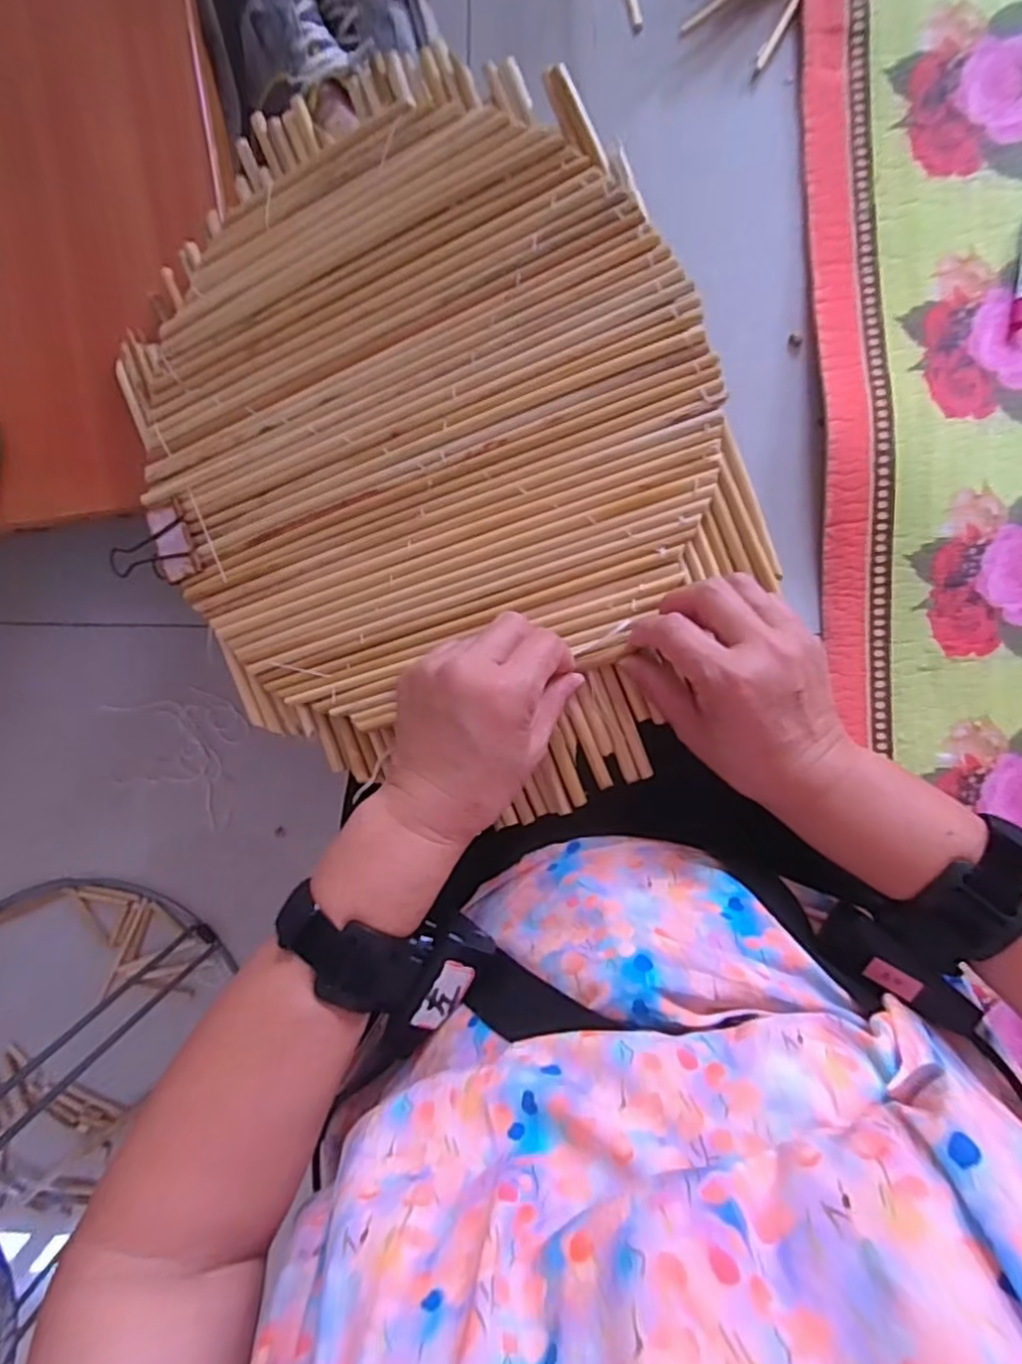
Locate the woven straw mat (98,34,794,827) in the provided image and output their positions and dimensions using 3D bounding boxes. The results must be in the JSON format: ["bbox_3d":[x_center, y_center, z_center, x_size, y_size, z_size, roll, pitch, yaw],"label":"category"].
[{"bbox_3d":[-0.052,-0.126,0.389,0.334,0.018,0.421,-20,93,12],"label":"woven straw mat"}]

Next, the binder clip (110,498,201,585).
[{"bbox_3d":[-0.235,-0.087,0.442,0.059,0.028,0.049,-18,92,2],"label":"binder clip"}]

